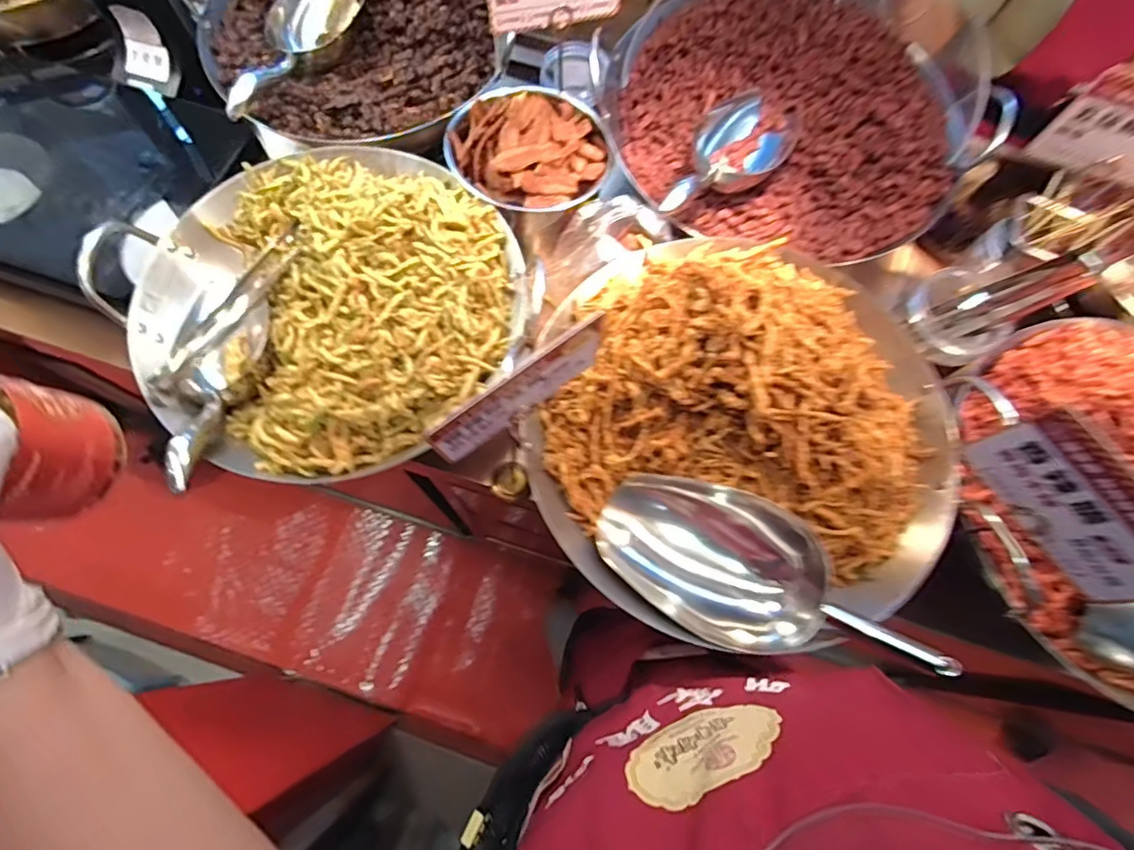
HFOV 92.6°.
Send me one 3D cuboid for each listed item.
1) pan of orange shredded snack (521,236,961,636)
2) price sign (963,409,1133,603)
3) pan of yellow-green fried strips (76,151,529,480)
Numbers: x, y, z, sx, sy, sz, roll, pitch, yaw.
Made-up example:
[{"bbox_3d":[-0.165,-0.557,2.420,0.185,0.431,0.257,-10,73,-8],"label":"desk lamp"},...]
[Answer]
[{"bbox_3d":[0.167,-0.013,0.501,0.381,0.112,0.369,1,70,-2],"label":"pan of orange shredded snack"},{"bbox_3d":[0.355,0.057,0.373,0.008,0.094,0.132,-22,72,-10],"label":"price sign"},{"bbox_3d":[-0.253,-0.140,0.572,0.371,0.089,0.371,1,70,-2],"label":"pan of yellow-green fried strips"}]

